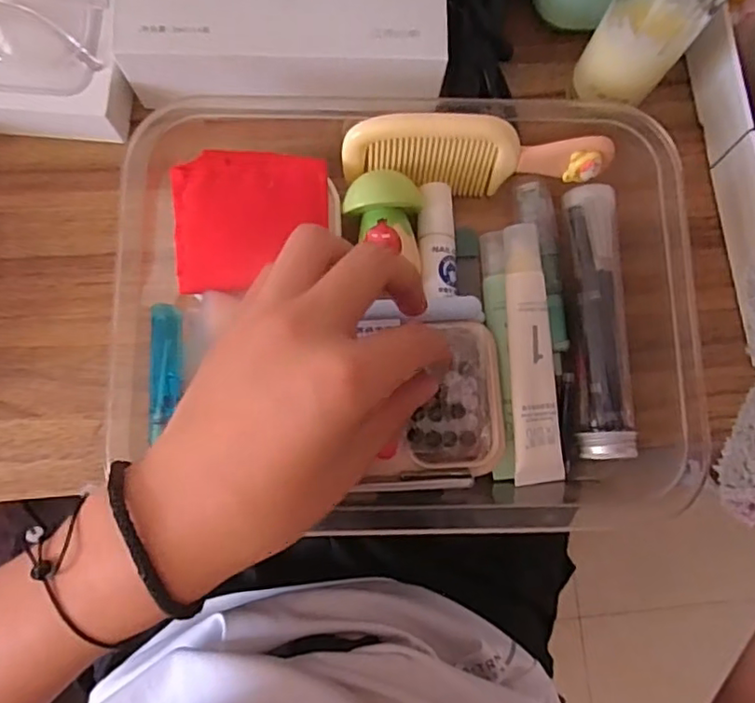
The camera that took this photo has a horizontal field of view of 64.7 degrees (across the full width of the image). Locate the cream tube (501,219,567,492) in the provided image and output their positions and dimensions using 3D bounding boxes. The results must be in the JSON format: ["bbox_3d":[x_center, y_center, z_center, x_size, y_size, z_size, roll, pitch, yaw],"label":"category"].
[{"bbox_3d":[0.074,0.001,0.290,0.025,0.013,0.124,-6,81,-4],"label":"cream tube"}]

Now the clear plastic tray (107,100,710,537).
[{"bbox_3d":[0.020,-0.022,0.296,0.277,0.045,0.211,3,81,-2],"label":"clear plastic tray"}]

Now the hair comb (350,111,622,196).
[{"bbox_3d":[0.049,-0.098,0.303,0.132,0.047,0.012,2,49,0],"label":"hair comb"}]

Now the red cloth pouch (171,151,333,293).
[{"bbox_3d":[-0.061,-0.064,0.288,0.073,0.004,0.069,-4,81,-3],"label":"red cloth pouch"}]

